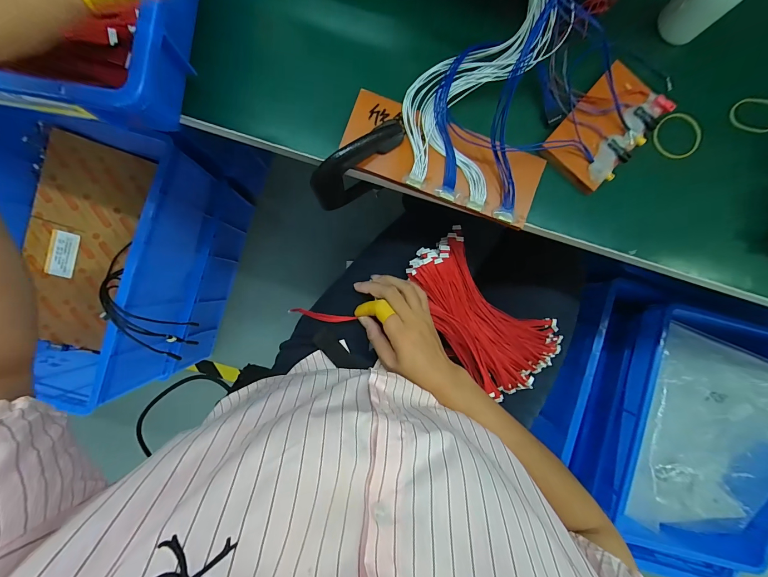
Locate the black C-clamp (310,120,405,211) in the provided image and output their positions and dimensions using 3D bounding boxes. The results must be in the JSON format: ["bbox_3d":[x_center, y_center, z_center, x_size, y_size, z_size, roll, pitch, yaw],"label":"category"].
[{"bbox_3d":[-0.028,-0.128,0.365,0.104,0.152,0.023,-35,91,-2],"label":"black C-clamp"}]

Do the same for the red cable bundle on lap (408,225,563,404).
[{"bbox_3d":[0.131,0.036,0.446,0.128,0.048,0.232,-41,96,-2],"label":"red cable bundle on lap"}]

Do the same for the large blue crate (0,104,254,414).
[{"bbox_3d":[-0.643,-0.071,0.798,0.427,0.428,0.529,12,89,-3],"label":"large blue crate"}]

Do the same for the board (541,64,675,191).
[{"bbox_3d":[0.223,-0.162,0.328,0.072,0.016,0.119,42,88,-2],"label":"board"}]

